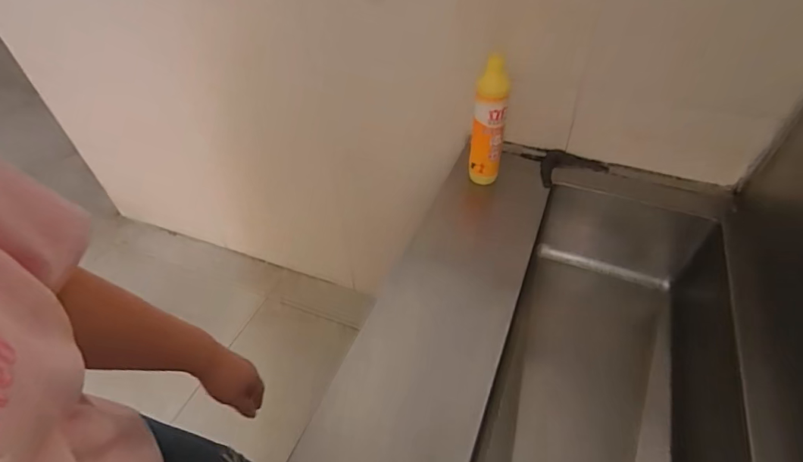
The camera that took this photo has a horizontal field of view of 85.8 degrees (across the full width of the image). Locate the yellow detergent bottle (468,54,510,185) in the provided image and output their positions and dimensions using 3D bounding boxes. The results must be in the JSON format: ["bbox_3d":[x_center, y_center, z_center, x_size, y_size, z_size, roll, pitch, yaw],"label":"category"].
[{"bbox_3d":[0.157,-0.194,0.792,0.062,0.231,0.066,4,45,9],"label":"yellow detergent bottle"}]

